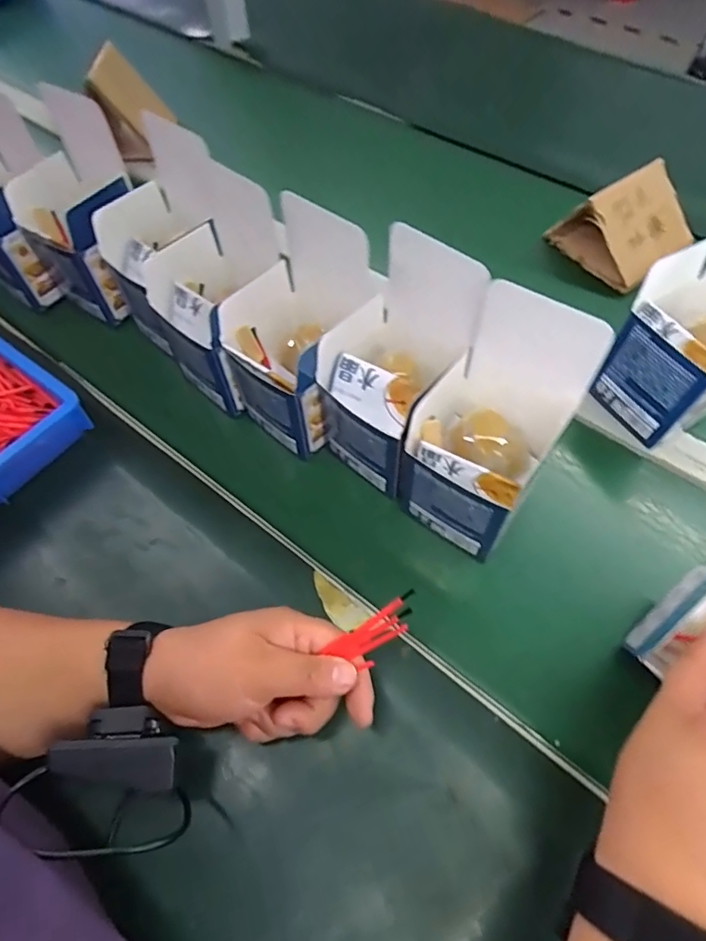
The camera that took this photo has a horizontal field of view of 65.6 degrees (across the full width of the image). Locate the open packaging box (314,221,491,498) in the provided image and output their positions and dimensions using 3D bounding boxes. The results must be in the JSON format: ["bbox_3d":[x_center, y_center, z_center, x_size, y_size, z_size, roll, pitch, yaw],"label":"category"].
[{"bbox_3d":[0.031,-0.077,0.413,0.091,0.162,0.100,39,68,22],"label":"open packaging box"}]

